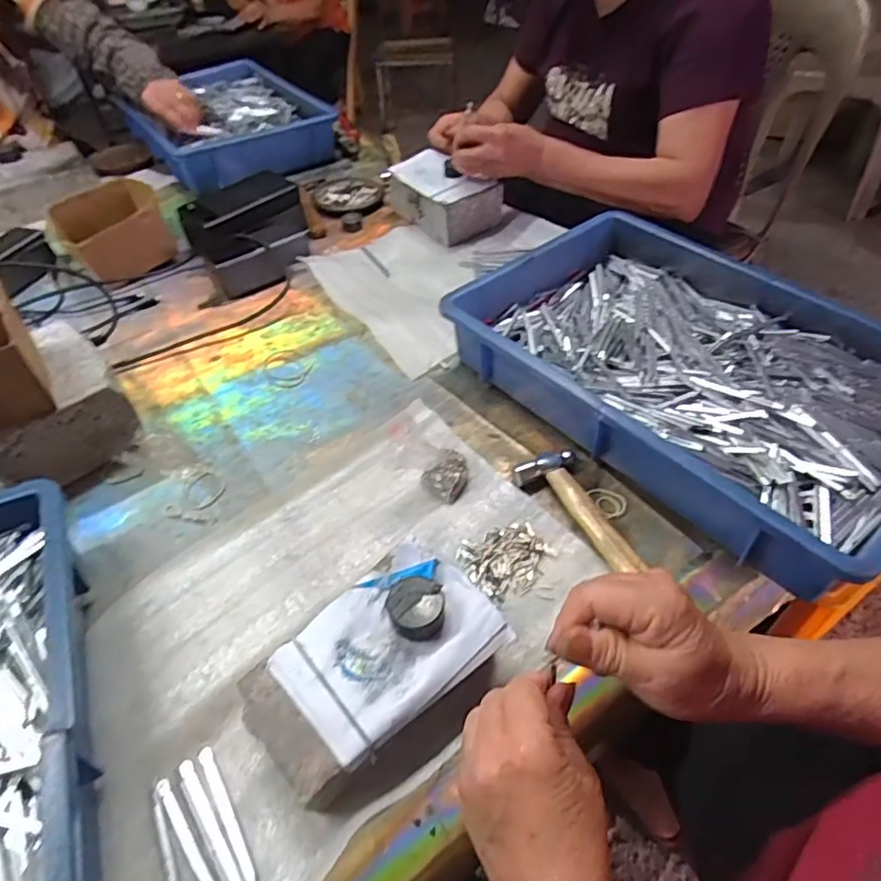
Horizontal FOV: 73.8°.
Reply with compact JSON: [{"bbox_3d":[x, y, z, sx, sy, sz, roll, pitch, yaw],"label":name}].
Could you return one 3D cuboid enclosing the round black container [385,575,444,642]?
[{"bbox_3d":[-0.017,0.114,0.402,0.038,0.021,0.039,-2,47,2],"label":"round black container"}]

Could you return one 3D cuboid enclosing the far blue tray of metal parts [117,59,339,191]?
[{"bbox_3d":[-0.406,-0.596,1.088,0.286,0.073,0.417,-29,52,-22],"label":"far blue tray of metal parts"}]

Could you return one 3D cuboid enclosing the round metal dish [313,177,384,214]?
[{"bbox_3d":[-0.148,-0.395,0.942,0.108,0.011,0.116,-2,47,2],"label":"round metal dish"}]

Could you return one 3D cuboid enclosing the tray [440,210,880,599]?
[{"bbox_3d":[0.239,-0.072,0.579,0.276,0.087,0.427,-32,53,-24],"label":"tray"}]

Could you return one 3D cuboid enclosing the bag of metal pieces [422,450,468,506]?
[{"bbox_3d":[0.009,0.031,0.536,0.036,0.024,0.048,30,55,27],"label":"bag of metal pieces"}]

